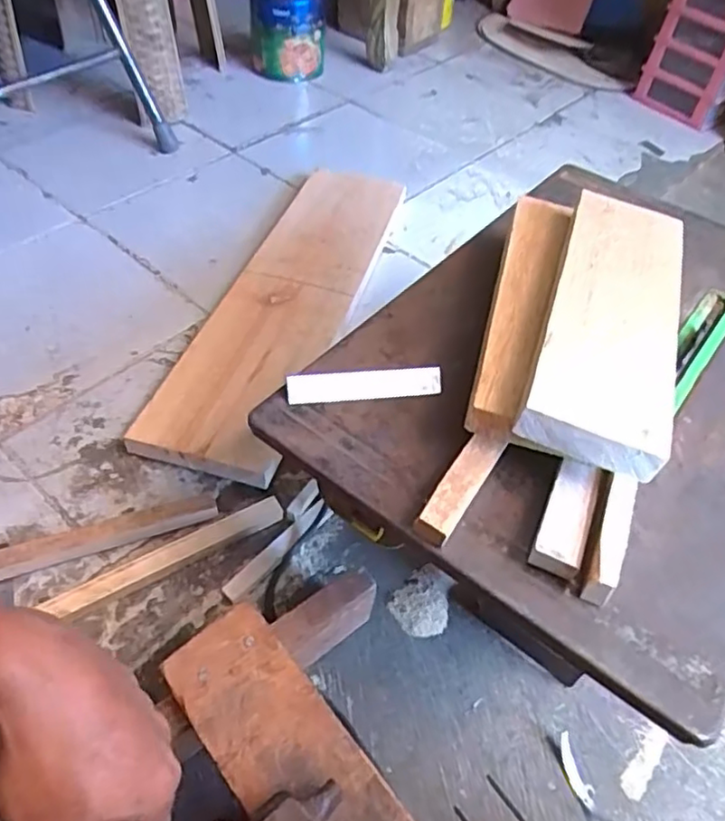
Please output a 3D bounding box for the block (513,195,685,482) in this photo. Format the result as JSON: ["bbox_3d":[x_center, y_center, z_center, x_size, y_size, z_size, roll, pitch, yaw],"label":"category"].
[{"bbox_3d":[0.178,-0.069,0.453,0.085,0.034,0.259,19,51,10],"label":"block"}]

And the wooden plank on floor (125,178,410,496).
[{"bbox_3d":[-0.091,-0.154,0.847,0.170,0.037,0.586,17,51,8],"label":"wooden plank on floor"}]

